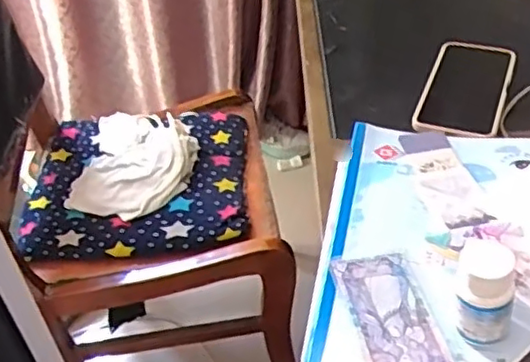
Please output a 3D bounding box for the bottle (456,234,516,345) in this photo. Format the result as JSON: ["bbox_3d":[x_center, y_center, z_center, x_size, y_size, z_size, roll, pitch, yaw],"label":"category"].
[{"bbox_3d":[0.133,0.070,0.388,0.034,0.063,0.033,11,44,18],"label":"bottle"}]

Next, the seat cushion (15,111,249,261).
[{"bbox_3d":[-0.222,-0.014,1.130,0.382,0.042,0.375,-5,41,0],"label":"seat cushion"}]

